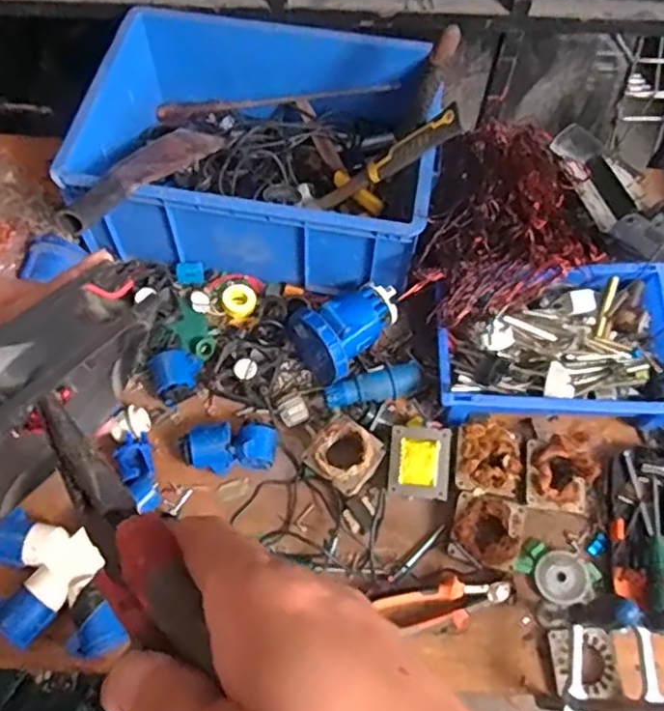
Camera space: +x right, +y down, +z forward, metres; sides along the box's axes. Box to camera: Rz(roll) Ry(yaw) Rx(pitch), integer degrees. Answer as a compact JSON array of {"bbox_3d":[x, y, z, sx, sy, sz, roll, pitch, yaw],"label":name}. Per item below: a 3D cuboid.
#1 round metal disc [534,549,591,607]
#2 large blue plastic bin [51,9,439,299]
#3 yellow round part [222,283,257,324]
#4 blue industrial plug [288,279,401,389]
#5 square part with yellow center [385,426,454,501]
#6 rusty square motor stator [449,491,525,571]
[{"bbox_3d":[0.279,0.269,0.797,0.062,0.007,0.060,-11,59,20],"label":"round metal disc"},{"bbox_3d":[-0.094,-0.313,0.975,0.476,0.158,0.394,10,62,3],"label":"large blue plastic bin"},{"bbox_3d":[-0.130,-0.077,0.939,0.044,0.013,0.053,-30,67,-17],"label":"yellow round part"},{"bbox_3d":[0.024,-0.041,0.897,0.139,0.111,0.105,-36,69,-19],"label":"blue industrial plug"},{"bbox_3d":[0.108,0.131,0.816,0.075,0.026,0.087,6,79,10],"label":"square part with yellow center"},{"bbox_3d":[0.190,0.216,0.803,0.083,0.036,0.082,16,62,6],"label":"rusty square motor stator"}]

